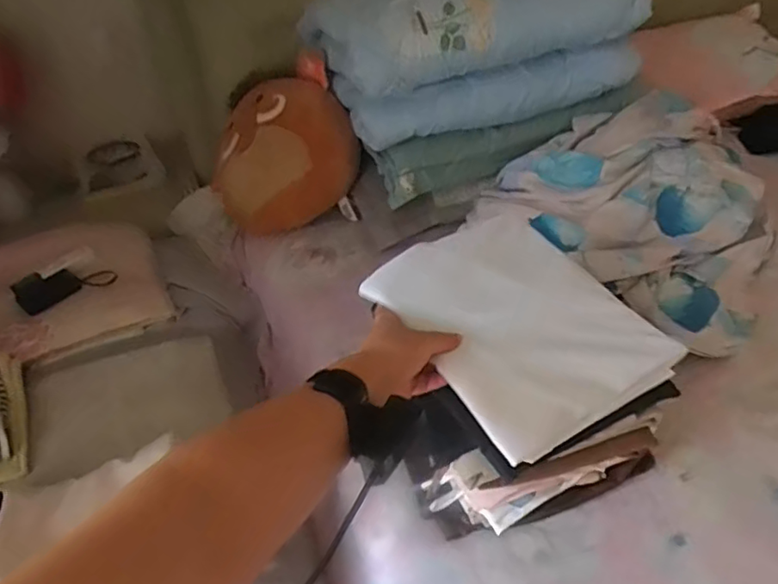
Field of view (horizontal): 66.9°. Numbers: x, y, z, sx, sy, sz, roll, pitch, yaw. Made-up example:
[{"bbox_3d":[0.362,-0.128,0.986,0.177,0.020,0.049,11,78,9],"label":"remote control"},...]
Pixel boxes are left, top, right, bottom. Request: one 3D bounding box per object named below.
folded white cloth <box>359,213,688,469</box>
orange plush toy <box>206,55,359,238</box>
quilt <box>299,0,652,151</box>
[{"bbox_3d":[0.144,0.025,0.657,0.244,0.028,0.278,-24,59,-25],"label":"folded white cloth"},{"bbox_3d":[-0.204,-0.288,1.234,0.331,0.335,0.215,-17,38,-13],"label":"orange plush toy"},{"bbox_3d":[0.165,-0.513,1.175,0.556,0.276,0.323,-15,39,-14],"label":"quilt"}]

